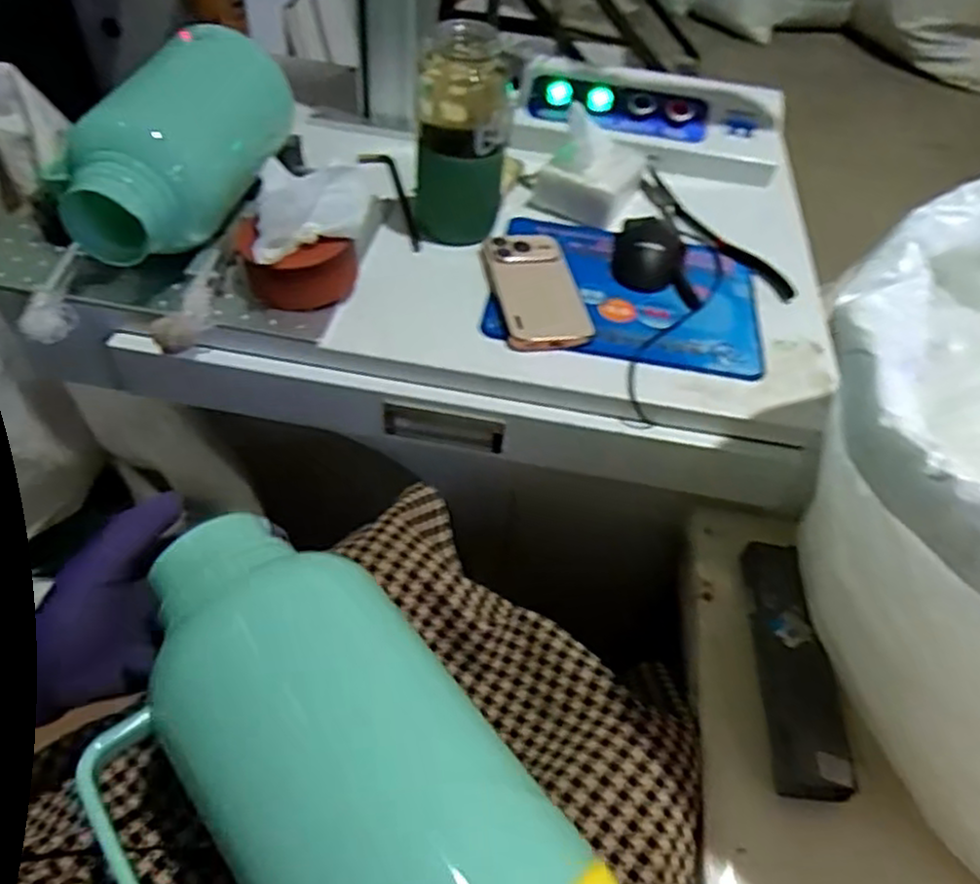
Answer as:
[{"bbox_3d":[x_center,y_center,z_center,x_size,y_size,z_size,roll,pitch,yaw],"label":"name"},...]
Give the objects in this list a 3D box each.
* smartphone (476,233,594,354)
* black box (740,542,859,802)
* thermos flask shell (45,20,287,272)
[{"bbox_3d":[0.043,-0.145,0.694,0.078,0.013,0.152,-9,51,-7],"label":"smartphone"},{"bbox_3d":[0.234,0.168,0.575,0.046,0.029,0.196,6,48,0],"label":"black box"},{"bbox_3d":[-0.277,-0.274,0.670,0.124,0.110,0.266,6,48,0],"label":"thermos flask shell"}]

